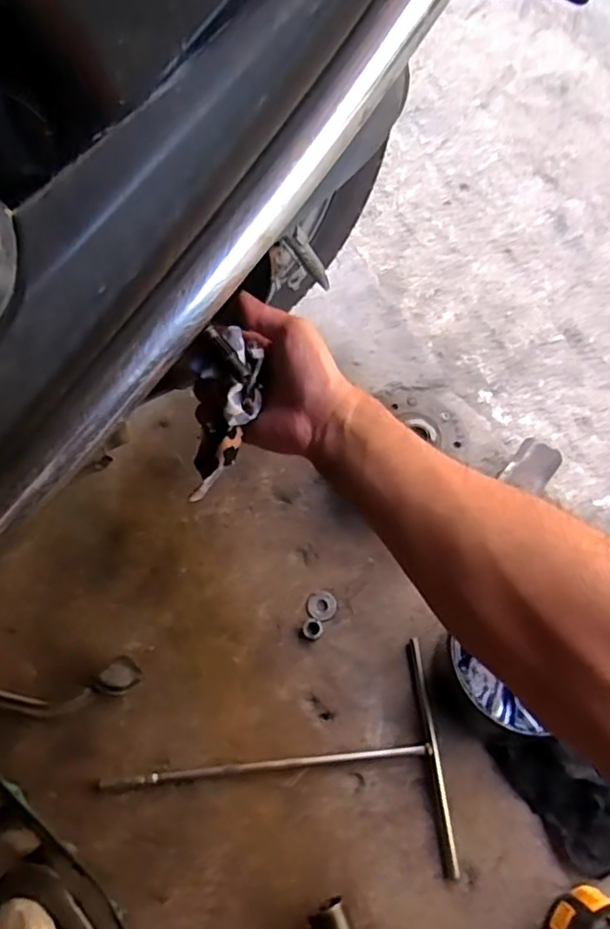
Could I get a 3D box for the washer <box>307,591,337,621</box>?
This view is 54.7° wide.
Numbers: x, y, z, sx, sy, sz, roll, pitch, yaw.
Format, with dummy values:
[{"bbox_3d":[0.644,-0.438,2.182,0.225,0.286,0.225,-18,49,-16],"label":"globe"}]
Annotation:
[{"bbox_3d":[0.017,0.140,0.586,0.030,0.004,0.029,-19,68,-10],"label":"washer"}]

